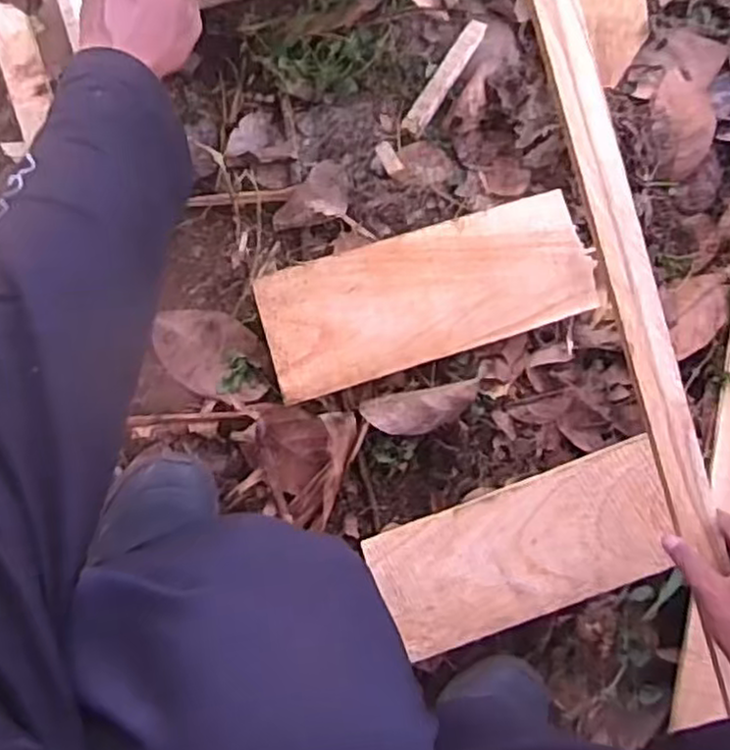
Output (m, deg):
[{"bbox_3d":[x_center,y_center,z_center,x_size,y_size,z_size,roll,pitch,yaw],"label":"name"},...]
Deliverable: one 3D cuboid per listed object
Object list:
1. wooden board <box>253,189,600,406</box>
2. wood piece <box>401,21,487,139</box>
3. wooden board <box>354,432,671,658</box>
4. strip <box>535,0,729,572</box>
[{"bbox_3d":[0.062,-0.076,0.668,0.311,0.016,0.117,-18,90,-9],"label":"wooden board"},{"bbox_3d":[0.075,-0.279,0.668,0.019,0.009,0.121,33,83,-5],"label":"wood piece"},{"bbox_3d":[0.149,0.162,0.660,0.269,0.011,0.120,-21,89,1],"label":"wooden board"},{"bbox_3d":[0.201,-0.126,0.566,0.039,0.016,0.566,-18,96,-6],"label":"strip"}]

